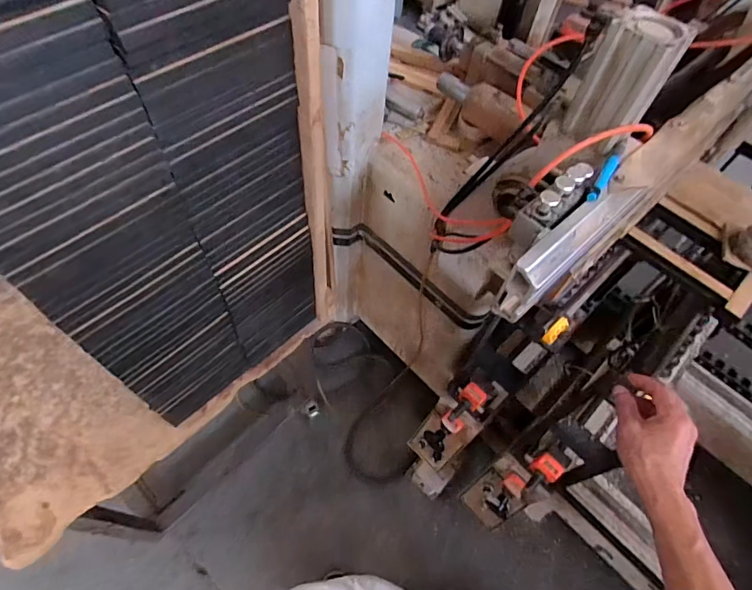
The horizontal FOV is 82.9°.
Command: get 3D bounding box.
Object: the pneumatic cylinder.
[{"bbox_3d":[0.276,-0.236,0.477,0.067,0.119,0.069,-32,65,-22],"label":"pneumatic cylinder"}]

